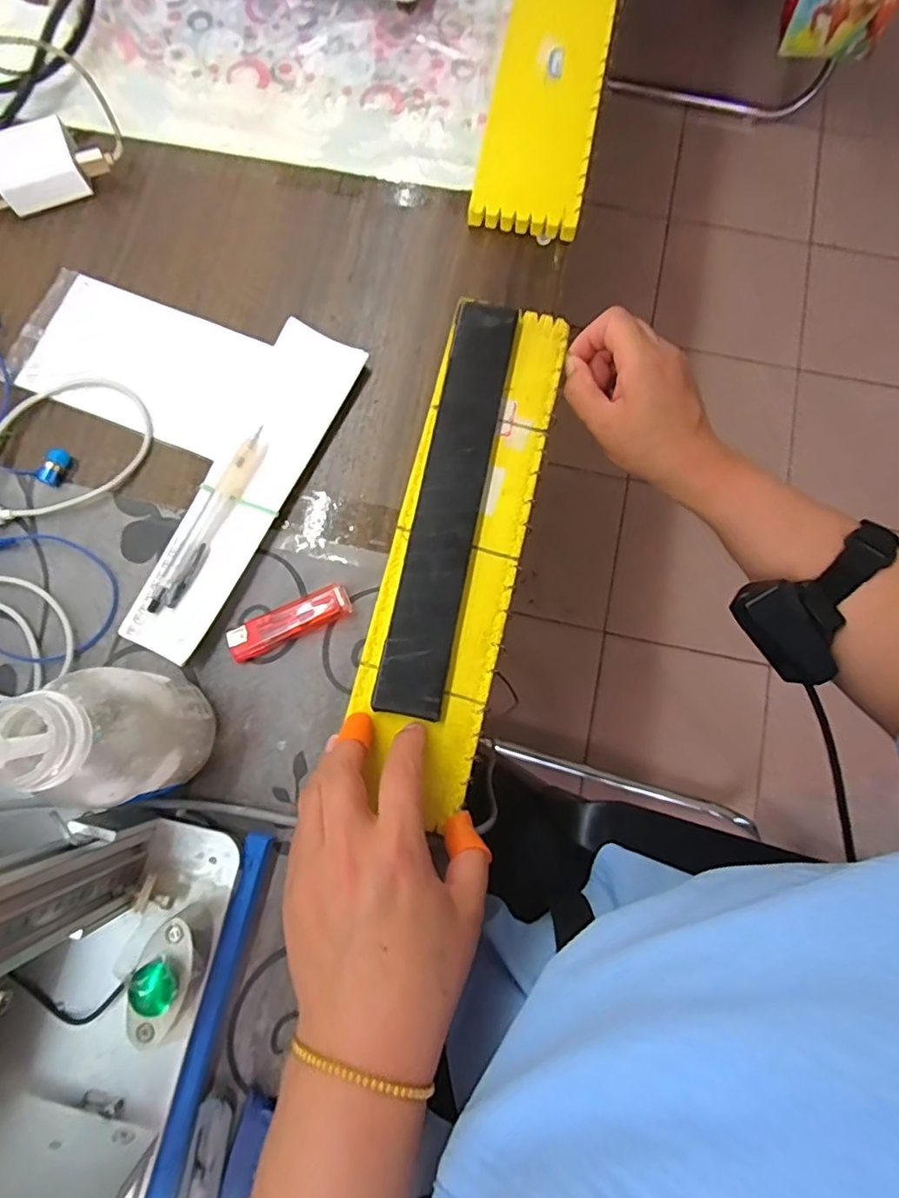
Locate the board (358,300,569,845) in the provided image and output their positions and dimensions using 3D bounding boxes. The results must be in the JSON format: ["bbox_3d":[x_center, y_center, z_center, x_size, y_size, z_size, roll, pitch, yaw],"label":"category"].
[{"bbox_3d":[0.008,-0.043,0.364,0.078,0.015,0.329,12,79,3],"label":"board"}]

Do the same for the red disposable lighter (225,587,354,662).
[{"bbox_3d":[-0.102,0.014,0.361,0.078,0.013,0.023,-24,78,-4],"label":"red disposable lighter"}]

